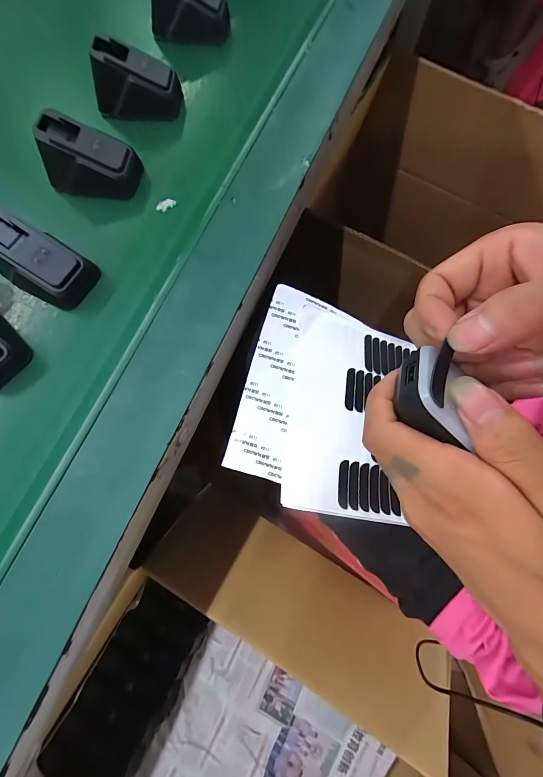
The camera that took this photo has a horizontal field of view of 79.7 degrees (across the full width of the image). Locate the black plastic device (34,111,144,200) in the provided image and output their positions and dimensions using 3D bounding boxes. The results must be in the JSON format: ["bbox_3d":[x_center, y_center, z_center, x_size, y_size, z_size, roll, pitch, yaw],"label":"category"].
[{"bbox_3d":[-0.145,-0.180,0.257,0.071,0.037,0.039,7,77,1],"label":"black plastic device"}]

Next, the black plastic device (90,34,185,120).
[{"bbox_3d":[-0.118,-0.267,0.281,0.070,0.041,0.036,-4,77,-2],"label":"black plastic device"}]

